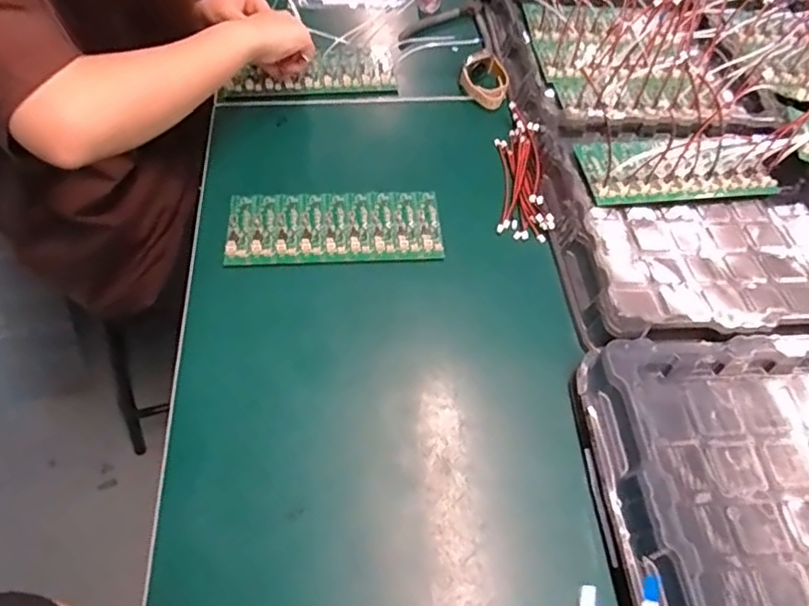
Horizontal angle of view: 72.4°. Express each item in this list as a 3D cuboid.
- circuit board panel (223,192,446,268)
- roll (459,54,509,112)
[{"bbox_3d":[-0.065,-0.072,0.519,0.195,0.006,0.083,-2,55,-5],"label":"circuit board panel"},{"bbox_3d":[0.091,-0.257,0.636,0.054,0.035,0.062,8,55,3],"label":"roll"}]

